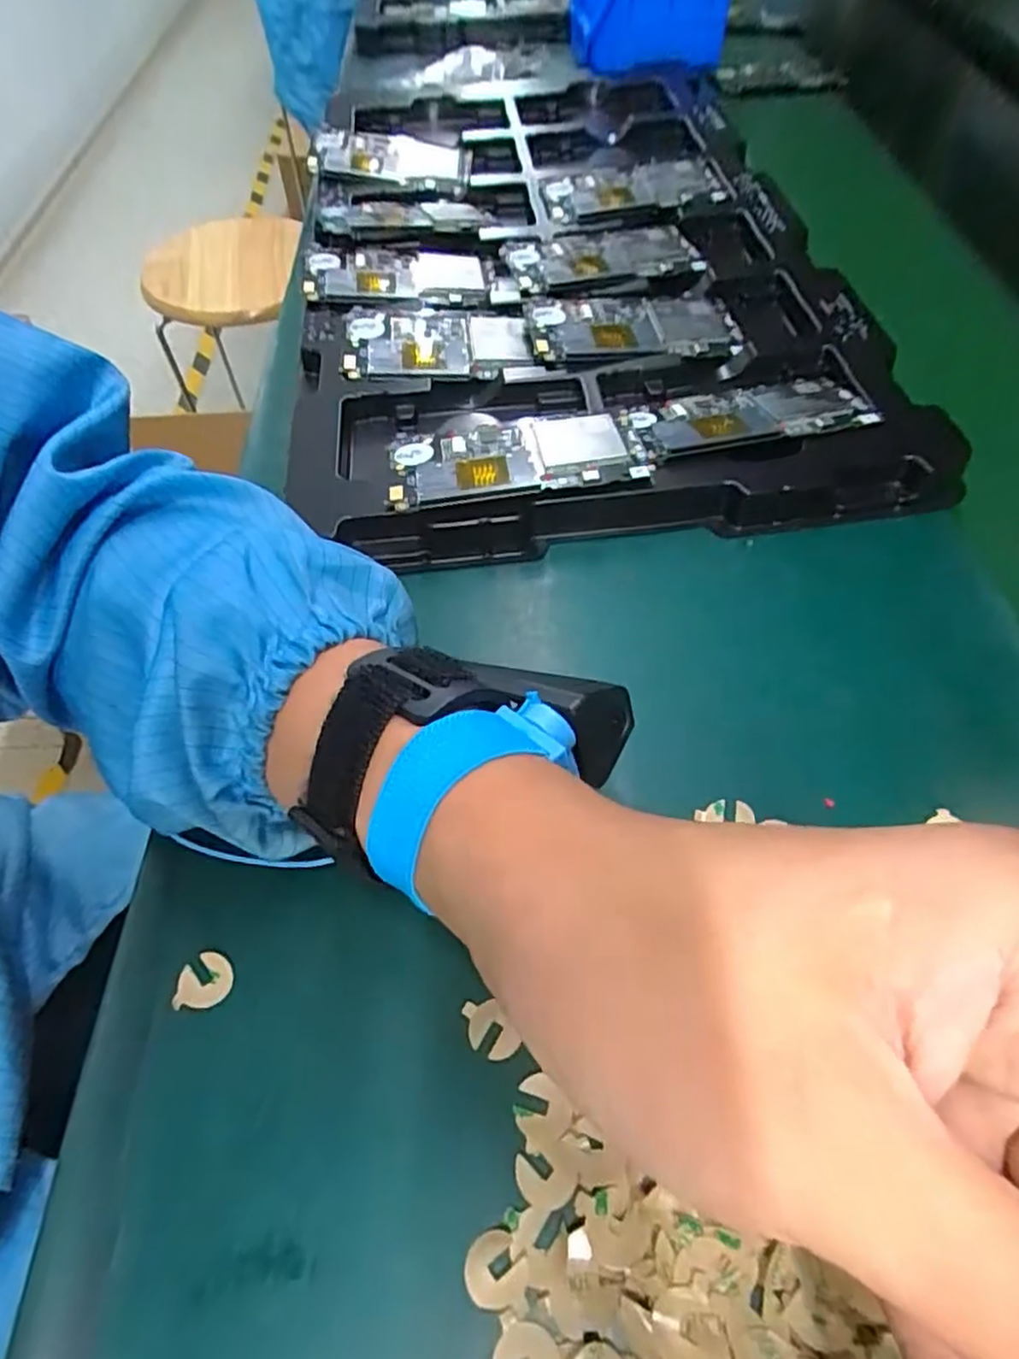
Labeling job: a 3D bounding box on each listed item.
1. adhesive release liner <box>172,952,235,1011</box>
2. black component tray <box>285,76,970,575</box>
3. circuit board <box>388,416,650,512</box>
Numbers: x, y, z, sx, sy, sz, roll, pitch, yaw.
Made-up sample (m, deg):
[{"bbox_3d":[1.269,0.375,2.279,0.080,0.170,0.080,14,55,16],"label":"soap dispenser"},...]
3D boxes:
[{"bbox_3d":[-0.103,0.101,0.228,0.018,0.004,0.017,1,58,1],"label":"adhesive release liner"},{"bbox_3d":[0.024,-0.296,0.463,0.328,0.031,0.541,-7,58,-4],"label":"black component tray"},{"bbox_3d":[0.001,-0.109,0.334,0.117,0.007,0.061,-11,49,-3],"label":"circuit board"}]

